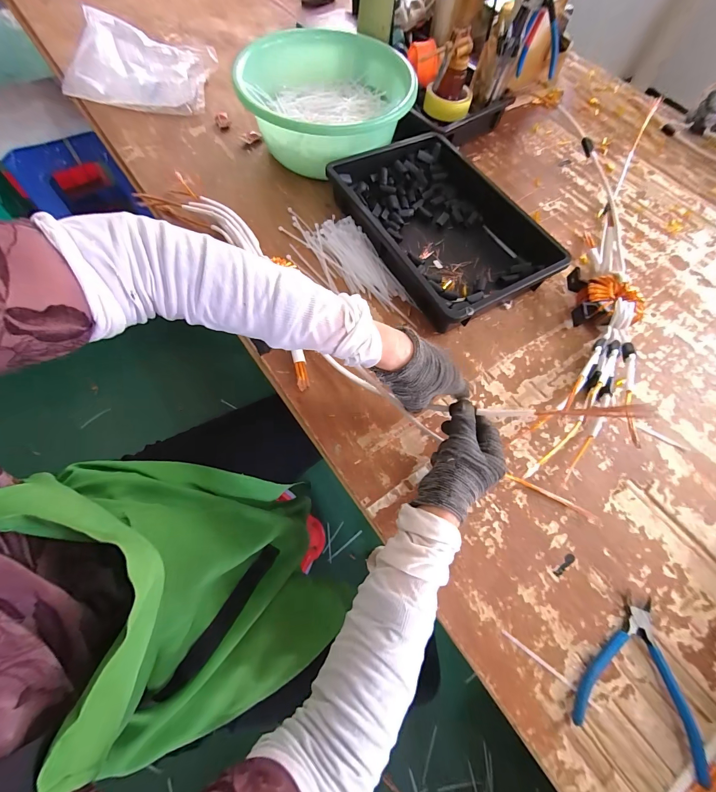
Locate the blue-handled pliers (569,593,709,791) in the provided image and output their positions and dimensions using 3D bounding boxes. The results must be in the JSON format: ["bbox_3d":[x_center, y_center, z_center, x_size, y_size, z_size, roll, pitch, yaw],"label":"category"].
[{"bbox_3d":[0.300,0.300,0.334,0.116,0.014,0.144,40,70,14],"label":"blue-handled pliers"}]

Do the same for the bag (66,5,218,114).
[{"bbox_3d":[-0.430,-0.671,0.660,0.243,0.092,0.207,-3,66,-4],"label":"bag"}]

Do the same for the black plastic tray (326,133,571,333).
[{"bbox_3d":[0.150,-0.296,0.569,0.273,0.067,0.369,-28,70,-14],"label":"black plastic tray"}]

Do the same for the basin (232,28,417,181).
[{"bbox_3d":[-0.049,-0.542,0.615,0.290,0.106,0.313,1,66,-2],"label":"basin"}]

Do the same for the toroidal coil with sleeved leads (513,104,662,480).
[{"bbox_3d":[0.408,-0.179,0.539,0.144,0.050,0.684,21,67,7],"label":"toroidal coil with sleeved leads"}]

